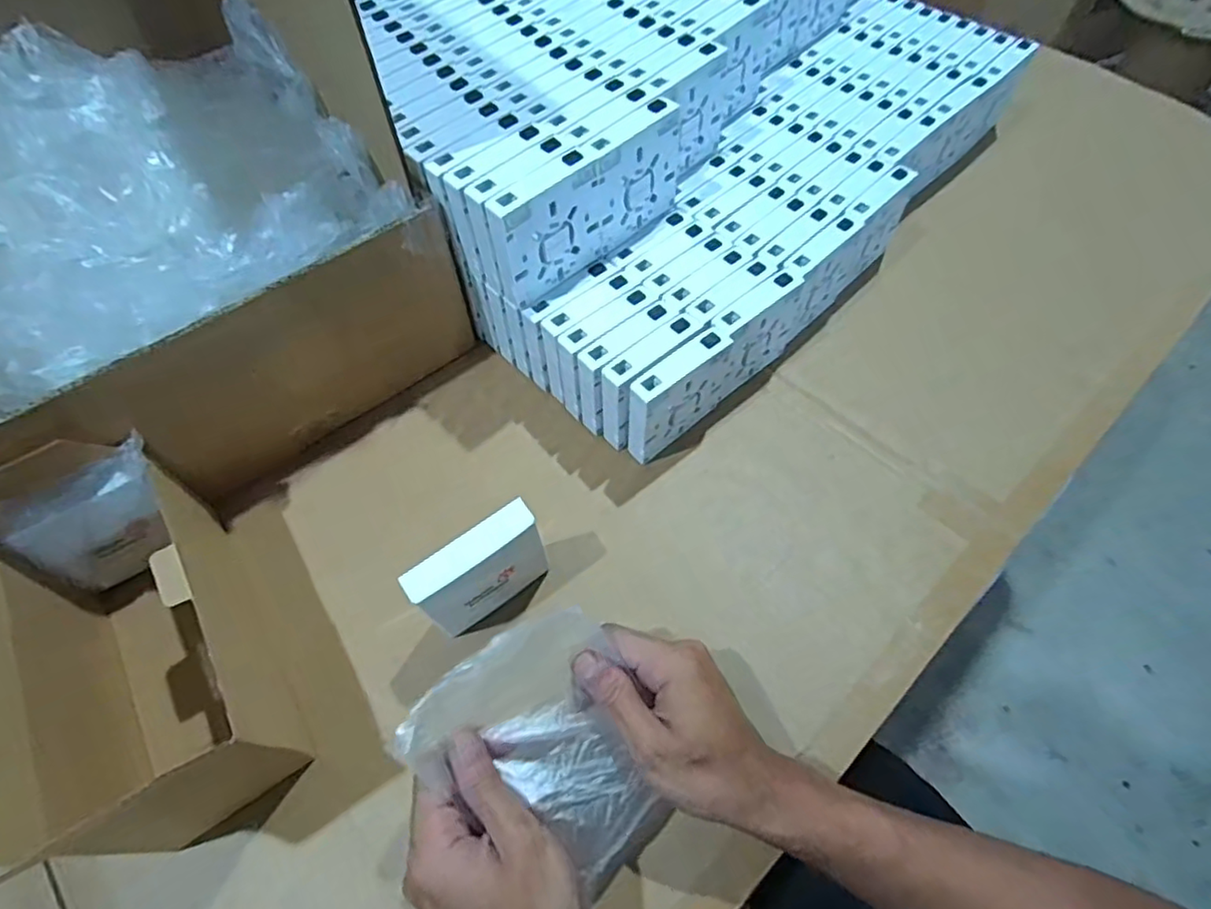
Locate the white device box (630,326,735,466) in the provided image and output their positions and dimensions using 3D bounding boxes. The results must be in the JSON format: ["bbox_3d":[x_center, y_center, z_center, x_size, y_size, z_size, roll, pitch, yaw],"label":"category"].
[{"bbox_3d":[0.058,-0.044,0.483,0.097,0.091,0.021,-38,66,-19],"label":"white device box"}]

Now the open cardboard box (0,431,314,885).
[{"bbox_3d":[-0.288,0.103,0.345,0.115,0.176,0.222,-30,63,-15],"label":"open cardboard box"}]

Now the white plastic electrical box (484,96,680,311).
[{"bbox_3d":[-0.010,-0.187,0.468,0.170,0.086,0.023,-40,67,-20],"label":"white plastic electrical box"}]

